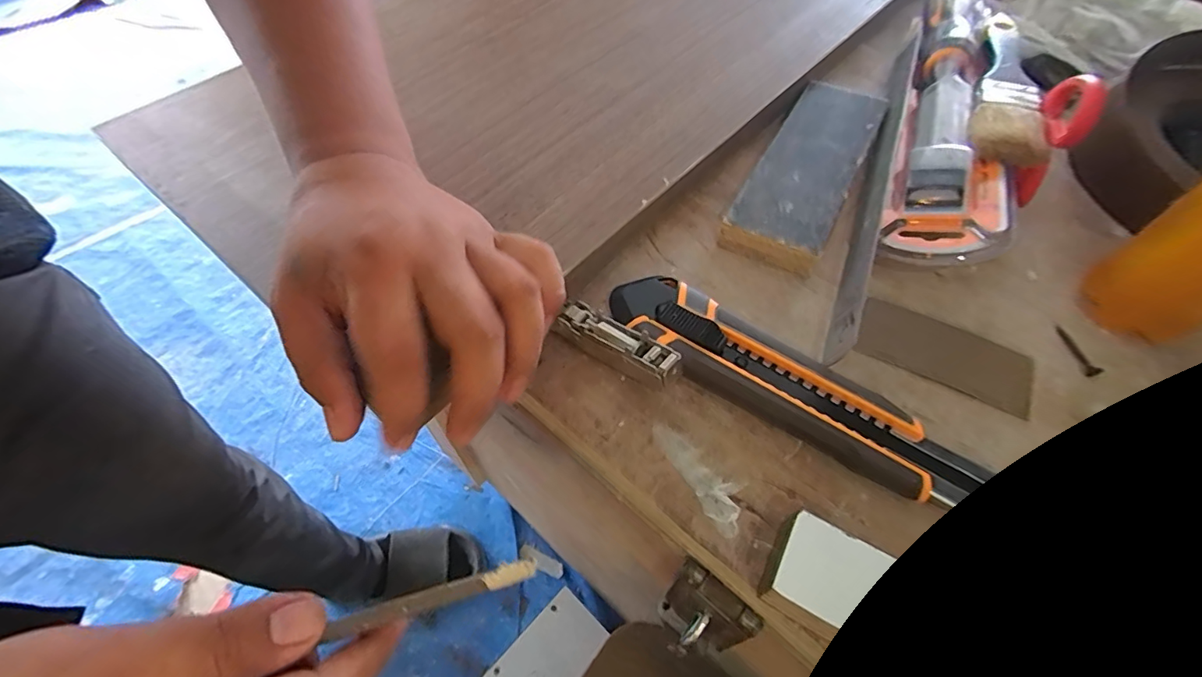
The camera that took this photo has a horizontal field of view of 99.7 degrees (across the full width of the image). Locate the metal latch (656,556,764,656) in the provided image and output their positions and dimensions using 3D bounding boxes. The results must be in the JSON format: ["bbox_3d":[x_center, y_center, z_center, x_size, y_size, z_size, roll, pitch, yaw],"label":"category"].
[{"bbox_3d":[0.047,0.138,0.248,0.039,0.072,0.029,38,64,22],"label":"metal latch"}]

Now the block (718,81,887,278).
[{"bbox_3d":[0.135,-0.112,0.328,0.055,0.020,0.166,26,63,15],"label":"block"}]

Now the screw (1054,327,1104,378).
[{"bbox_3d":[0.246,0.005,0.262,0.008,0.004,0.031,-7,59,-4],"label":"screw"}]

